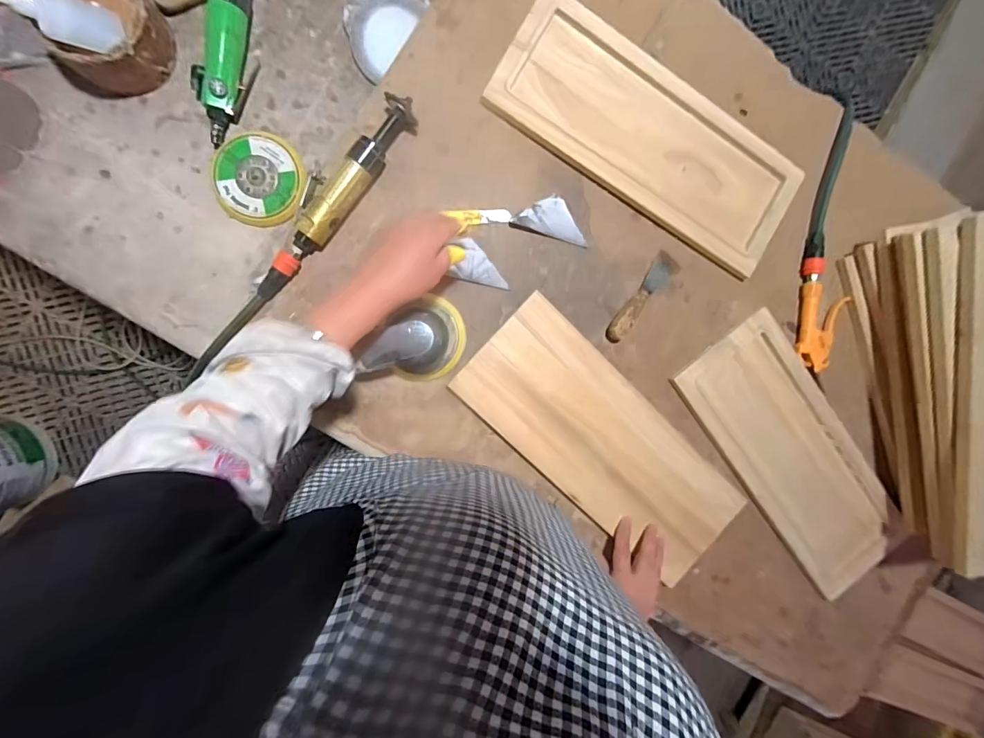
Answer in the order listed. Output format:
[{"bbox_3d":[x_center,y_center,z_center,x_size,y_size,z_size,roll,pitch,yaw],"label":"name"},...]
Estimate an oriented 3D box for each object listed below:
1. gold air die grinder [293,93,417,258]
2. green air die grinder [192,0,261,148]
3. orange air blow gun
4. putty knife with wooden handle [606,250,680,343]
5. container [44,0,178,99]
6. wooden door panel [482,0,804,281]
[{"bbox_3d":[-0.183,-0.245,0.531,0.059,0.039,0.228,38,86,-7],"label":"gold air die grinder"},{"bbox_3d":[-0.312,-0.426,0.503,0.060,0.051,0.287,8,90,-8],"label":"green air die grinder"},{"bbox_3d":[0.509,-0.074,0.657,0.081,0.033,0.187,6,90,-8],"label":"orange air blow gun"},{"bbox_3d":[0.220,-0.103,0.615,0.035,0.025,0.152,38,86,-7],"label":"putty knife with wooden handle"},{"bbox_3d":[-0.441,-0.387,0.484,0.115,0.067,0.125,15,89,-8],"label":"container"},{"bbox_3d":[0.228,-0.327,0.599,0.454,0.022,0.204,31,87,-8],"label":"wooden door panel"}]

